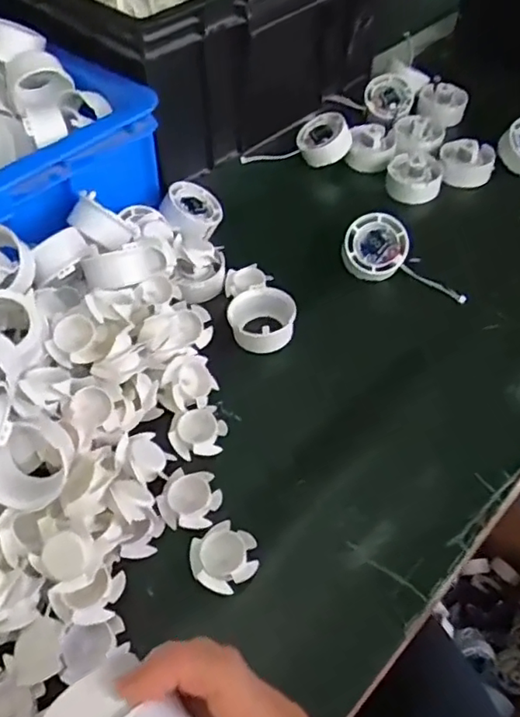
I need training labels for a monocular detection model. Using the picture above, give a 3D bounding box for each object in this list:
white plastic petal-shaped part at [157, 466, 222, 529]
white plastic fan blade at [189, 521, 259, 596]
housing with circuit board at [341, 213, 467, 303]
[{"bbox_3d":[-0.047,0.094,0.380,0.039,0.015,0.037,0,52,-1],"label":"white plastic petal-shaped part"},{"bbox_3d":[-0.022,0.122,0.355,0.039,0.011,0.037,0,52,-1],"label":"white plastic fan blade"},{"bbox_3d":[0.126,-0.089,0.499,0.108,0.045,0.042,11,53,8],"label":"housing with circuit board"}]

